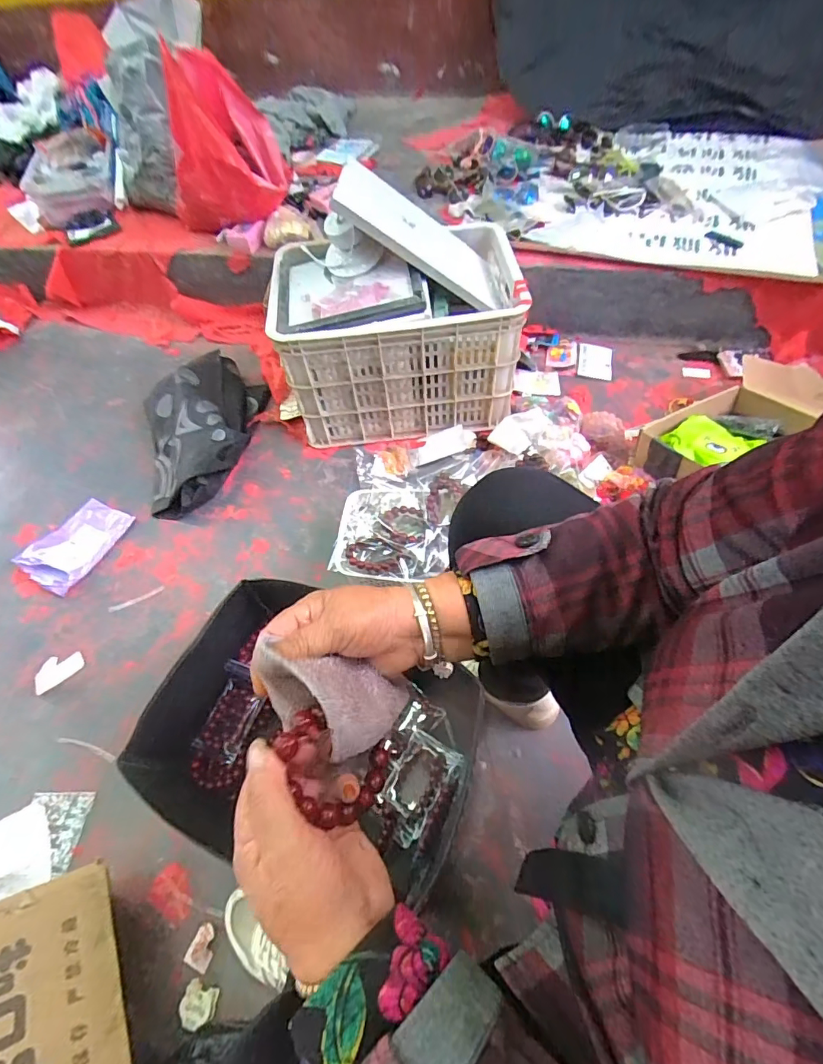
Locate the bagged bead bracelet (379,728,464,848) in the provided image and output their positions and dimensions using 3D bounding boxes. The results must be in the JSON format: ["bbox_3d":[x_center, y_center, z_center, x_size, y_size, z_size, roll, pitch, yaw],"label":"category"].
[{"bbox_3d":[0.010,0.362,0.659,0.088,0.037,0.131,22,61,18],"label":"bagged bead bracelet"}]

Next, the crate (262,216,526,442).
[{"bbox_3d":[-0.027,-0.416,1.044,0.484,0.328,0.289,-4,56,2],"label":"crate"}]

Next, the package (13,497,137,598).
[{"bbox_3d":[-0.716,0.018,0.989,0.138,0.046,0.212,17,59,16],"label":"package"}]

